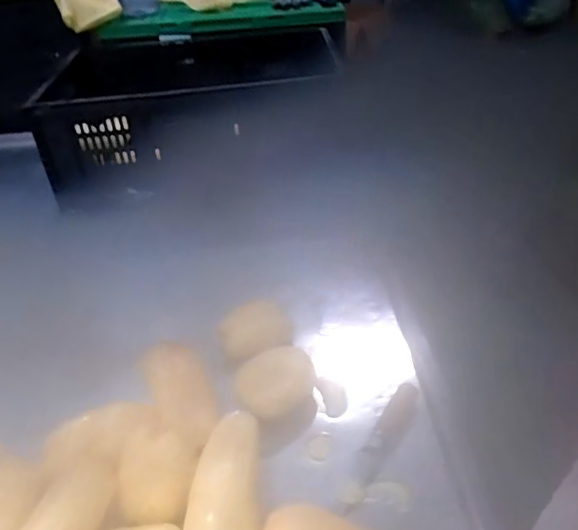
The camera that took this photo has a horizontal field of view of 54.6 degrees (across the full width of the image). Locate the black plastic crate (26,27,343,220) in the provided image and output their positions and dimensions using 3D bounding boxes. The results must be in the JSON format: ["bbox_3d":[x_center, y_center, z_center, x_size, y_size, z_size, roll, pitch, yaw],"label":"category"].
[{"bbox_3d":[-0.189,-0.299,1.135,0.524,0.268,0.429,4,36,11],"label":"black plastic crate"}]

